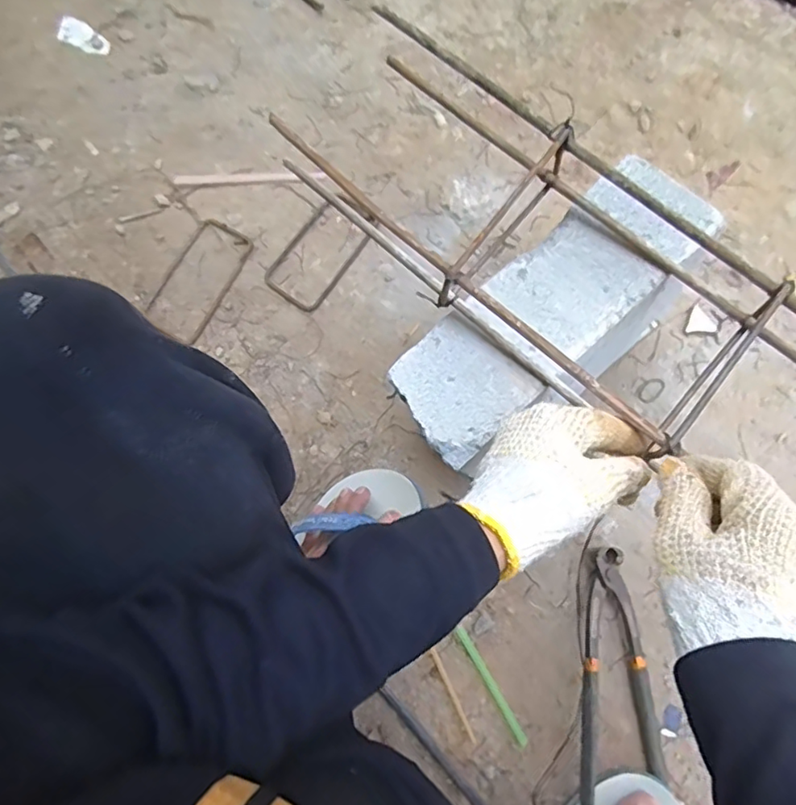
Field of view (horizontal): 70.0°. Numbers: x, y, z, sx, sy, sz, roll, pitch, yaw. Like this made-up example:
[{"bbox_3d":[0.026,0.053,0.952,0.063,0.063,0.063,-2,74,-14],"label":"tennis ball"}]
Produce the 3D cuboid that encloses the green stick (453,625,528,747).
[{"bbox_3d":[0.090,0.274,0.551,0.010,0.005,0.117,-30,79,-5],"label":"green stick"}]

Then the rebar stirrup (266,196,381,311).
[{"bbox_3d":[-0.088,-0.176,0.664,0.076,0.014,0.142,38,81,9],"label":"rebar stirrup"}]

